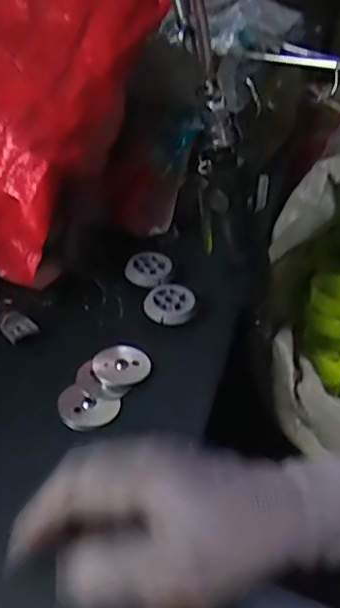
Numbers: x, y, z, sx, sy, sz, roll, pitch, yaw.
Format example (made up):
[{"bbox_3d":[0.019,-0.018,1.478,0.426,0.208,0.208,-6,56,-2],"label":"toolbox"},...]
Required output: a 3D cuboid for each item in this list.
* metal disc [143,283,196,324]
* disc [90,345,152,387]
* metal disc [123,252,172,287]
[{"bbox_3d":[0.000,-0.001,0.524,0.045,0.011,0.045,3,39,-2],"label":"metal disc"},{"bbox_3d":[-0.040,0.049,0.481,0.042,0.010,0.045,3,39,-2],"label":"disc"},{"bbox_3d":[-0.020,-0.035,0.566,0.044,0.012,0.044,3,39,-2],"label":"metal disc"}]

